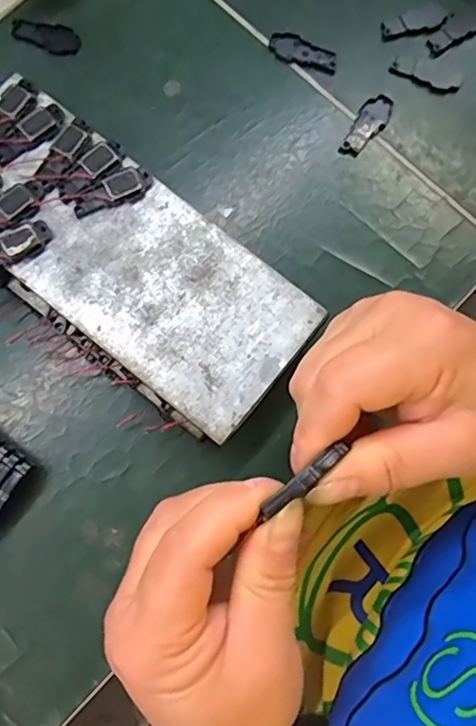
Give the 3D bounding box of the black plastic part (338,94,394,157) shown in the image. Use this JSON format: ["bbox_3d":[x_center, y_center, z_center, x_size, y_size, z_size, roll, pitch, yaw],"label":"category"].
[{"bbox_3d":[0.071,-0.130,0.308,0.016,0.004,0.041,27,79,4],"label":"black plastic part"}]

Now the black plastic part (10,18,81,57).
[{"bbox_3d":[-0.109,-0.184,0.317,0.039,0.004,0.018,11,79,1],"label":"black plastic part"}]

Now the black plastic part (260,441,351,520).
[{"bbox_3d":[0.024,0.039,0.192,0.035,0.004,0.006,-37,81,-13],"label":"black plastic part"}]

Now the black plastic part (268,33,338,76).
[{"bbox_3d":[0.037,-0.175,0.317,0.040,0.004,0.017,31,80,5],"label":"black plastic part"}]

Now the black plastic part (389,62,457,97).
[{"bbox_3d":[0.104,-0.158,0.317,0.040,0.005,0.008,24,79,4],"label":"black plastic part"}]

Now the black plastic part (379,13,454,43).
[{"bbox_3d":[0.102,-0.192,0.320,0.042,0.004,0.013,-7,79,-2],"label":"black plastic part"}]

